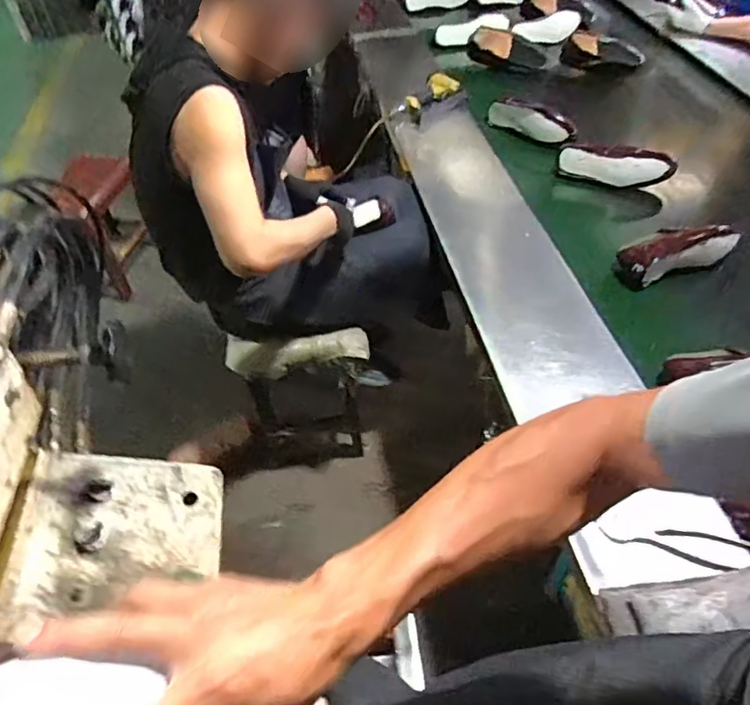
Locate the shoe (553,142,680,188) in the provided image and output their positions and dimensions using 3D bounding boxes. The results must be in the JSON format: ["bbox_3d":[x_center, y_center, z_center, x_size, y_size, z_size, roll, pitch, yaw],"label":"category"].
[{"bbox_3d":[0.565,-0.435,1.357,0.256,0.092,0.079,14,51,15],"label":"shoe"}]

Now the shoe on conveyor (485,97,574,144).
[{"bbox_3d":[0.418,-0.605,1.511,0.229,0.071,0.078,32,57,27],"label":"shoe on conveyor"}]

